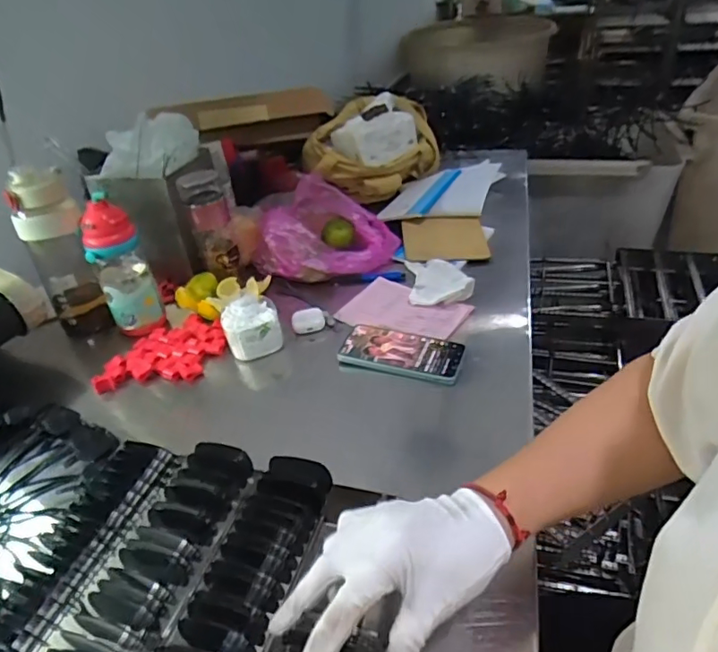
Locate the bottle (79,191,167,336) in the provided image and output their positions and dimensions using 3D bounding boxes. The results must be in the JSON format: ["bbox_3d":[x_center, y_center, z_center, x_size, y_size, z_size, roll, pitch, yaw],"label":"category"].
[{"bbox_3d":[-0.358,-0.093,0.816,0.075,0.194,0.075,-19,37,-19],"label":"bottle"}]

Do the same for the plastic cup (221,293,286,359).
[{"bbox_3d":[-0.154,-0.001,0.773,0.076,0.052,0.080,-4,35,3],"label":"plastic cup"}]

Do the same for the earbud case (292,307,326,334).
[{"bbox_3d":[-0.074,-0.008,0.801,0.048,0.022,0.038,-8,35,-3],"label":"earbud case"}]

